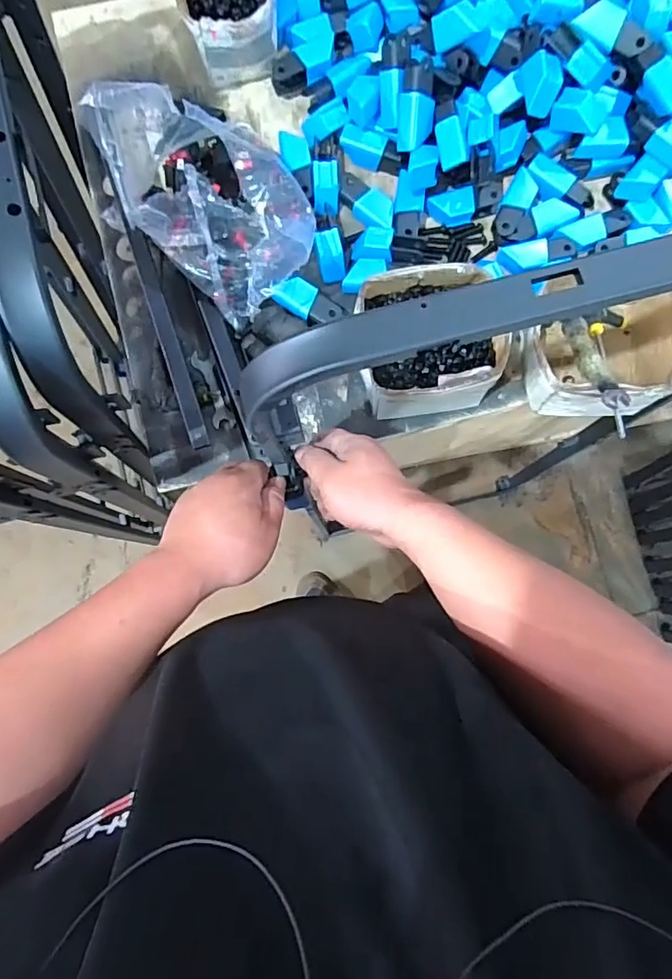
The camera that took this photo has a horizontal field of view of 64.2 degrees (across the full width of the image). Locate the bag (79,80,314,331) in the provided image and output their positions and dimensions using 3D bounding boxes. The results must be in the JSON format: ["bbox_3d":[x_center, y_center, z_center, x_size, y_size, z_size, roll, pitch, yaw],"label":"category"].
[{"bbox_3d":[-0.155,-0.335,0.595,0.306,0.121,0.159,39,87,3],"label":"bag"}]

